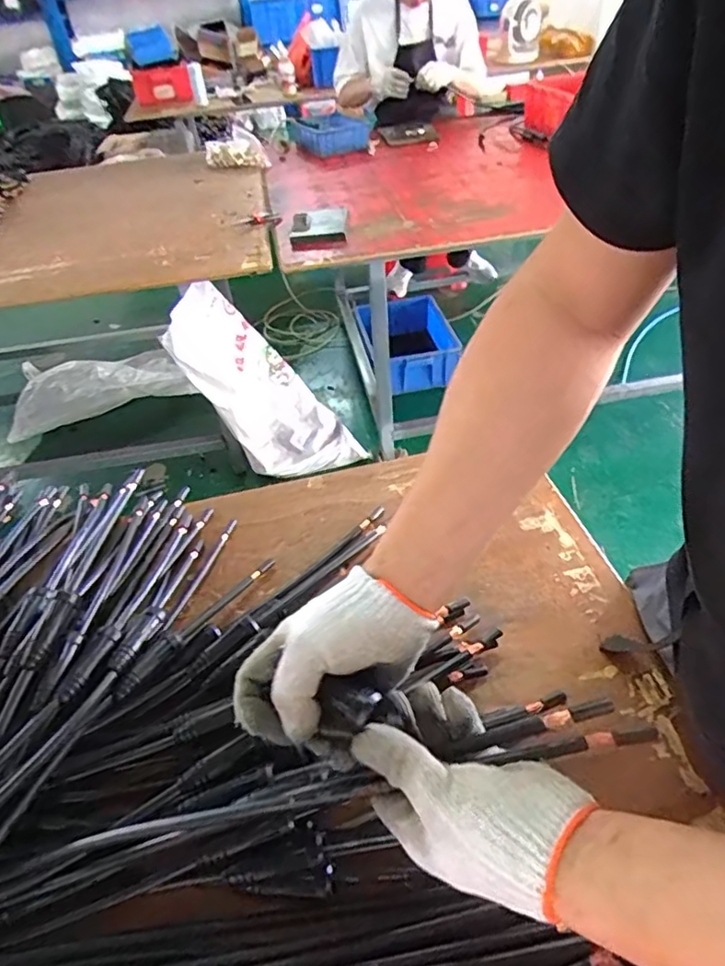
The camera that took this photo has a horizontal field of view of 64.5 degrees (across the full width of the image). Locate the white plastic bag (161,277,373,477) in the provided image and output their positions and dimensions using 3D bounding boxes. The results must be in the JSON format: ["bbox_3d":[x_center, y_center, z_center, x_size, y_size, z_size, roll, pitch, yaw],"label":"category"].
[{"bbox_3d":[-0.306,-0.278,1.831,0.161,0.800,0.351,4,59,43],"label":"white plastic bag"}]

